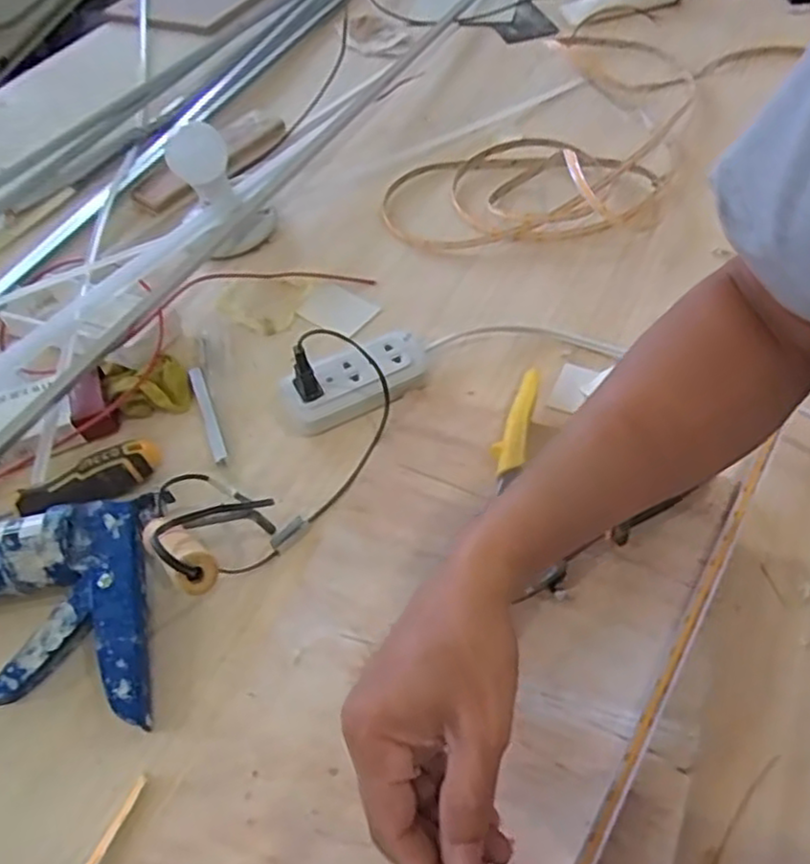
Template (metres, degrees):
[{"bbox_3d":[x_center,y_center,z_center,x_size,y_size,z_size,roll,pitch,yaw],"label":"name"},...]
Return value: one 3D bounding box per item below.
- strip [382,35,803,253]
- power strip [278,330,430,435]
[{"bbox_3d":[0.220,-0.357,0.777,0.206,0.042,0.483,30,61,27],"label":"strip"},{"bbox_3d":[-0.040,-0.045,0.567,0.119,0.021,0.057,-26,54,-15],"label":"power strip"}]

